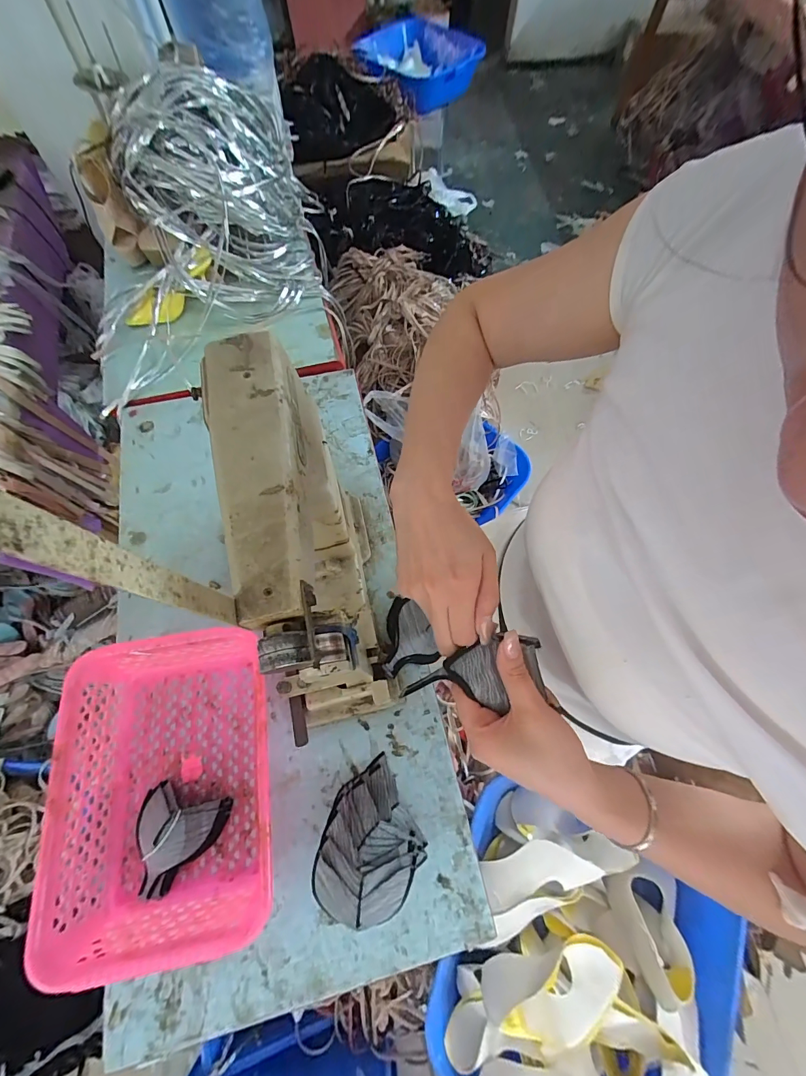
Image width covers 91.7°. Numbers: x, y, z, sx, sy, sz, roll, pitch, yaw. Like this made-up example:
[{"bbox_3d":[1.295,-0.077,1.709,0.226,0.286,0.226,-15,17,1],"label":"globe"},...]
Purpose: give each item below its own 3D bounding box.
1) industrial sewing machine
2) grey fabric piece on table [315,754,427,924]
[{"bbox_3d":[-0.105,0.041,0.490,0.113,0.394,0.347,-12,68,-6],"label":"industrial sewing machine"},{"bbox_3d":[-0.051,0.394,0.505,0.131,0.112,0.137,-29,71,-12],"label":"grey fabric piece on table"}]

